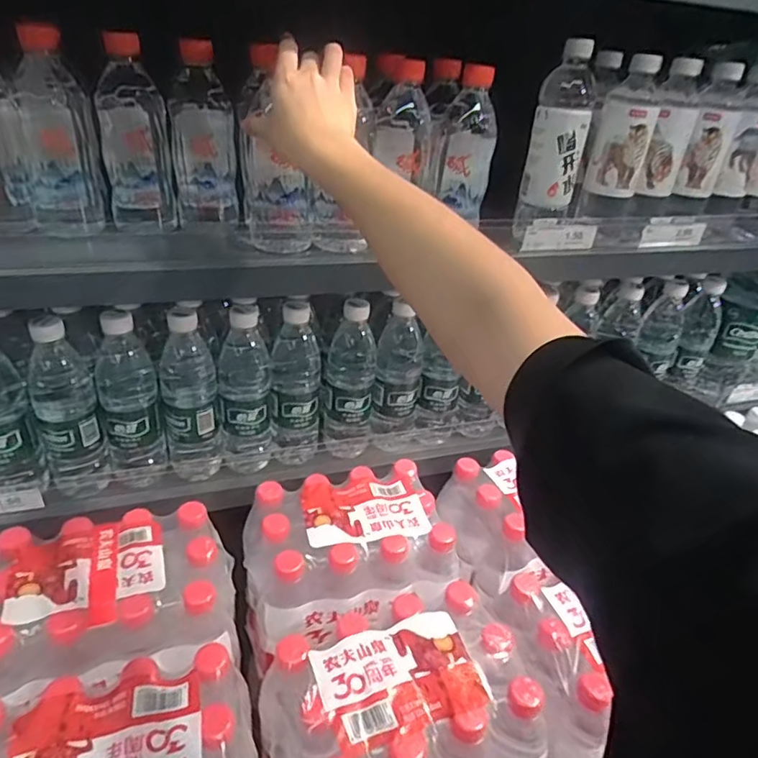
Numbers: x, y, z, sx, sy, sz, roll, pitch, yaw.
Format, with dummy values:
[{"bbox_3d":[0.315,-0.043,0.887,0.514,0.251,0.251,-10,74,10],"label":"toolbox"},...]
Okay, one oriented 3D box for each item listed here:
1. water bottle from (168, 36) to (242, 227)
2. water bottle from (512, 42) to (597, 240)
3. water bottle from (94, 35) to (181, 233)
[{"bbox_3d":[-0.199,-0.279,0.638,0.067,0.186,0.079,-5,34,-16],"label":"water bottle"},{"bbox_3d":[0.215,-0.284,0.666,0.066,0.197,0.079,14,34,13],"label":"water bottle"},{"bbox_3d":[-0.263,-0.263,0.611,0.067,0.189,0.084,-8,35,-20],"label":"water bottle"}]

